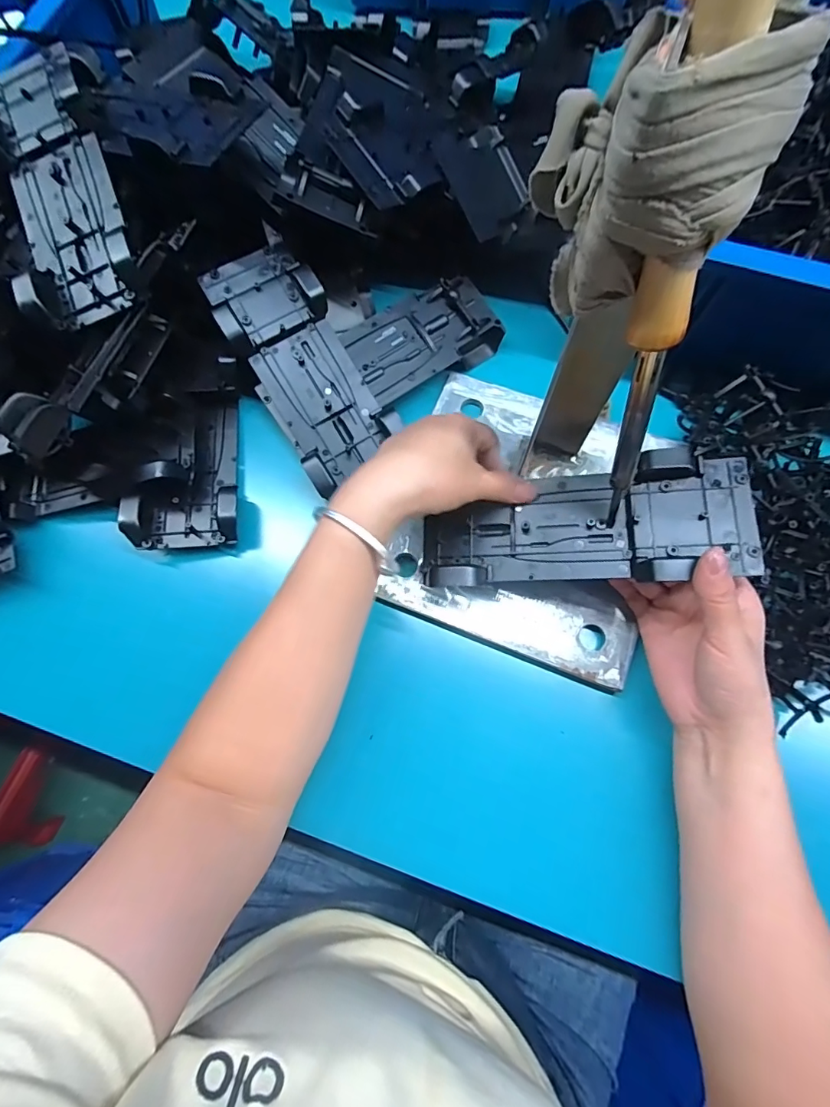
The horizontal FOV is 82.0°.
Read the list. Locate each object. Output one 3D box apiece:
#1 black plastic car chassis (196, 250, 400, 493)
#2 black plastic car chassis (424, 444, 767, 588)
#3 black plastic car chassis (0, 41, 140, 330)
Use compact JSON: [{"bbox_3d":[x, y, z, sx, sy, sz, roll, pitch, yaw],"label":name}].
[{"bbox_3d":[-0.083,-0.141,0.356,0.075,0.030,0.176,-29,93,-6],"label":"black plastic car chassis"},{"bbox_3d":[0.098,-0.015,0.291,0.190,0.019,0.072,-9,75,16],"label":"black plastic car chassis"},{"bbox_3d":[-0.241,-0.246,0.318,0.076,0.028,0.187,-20,87,4],"label":"black plastic car chassis"}]

